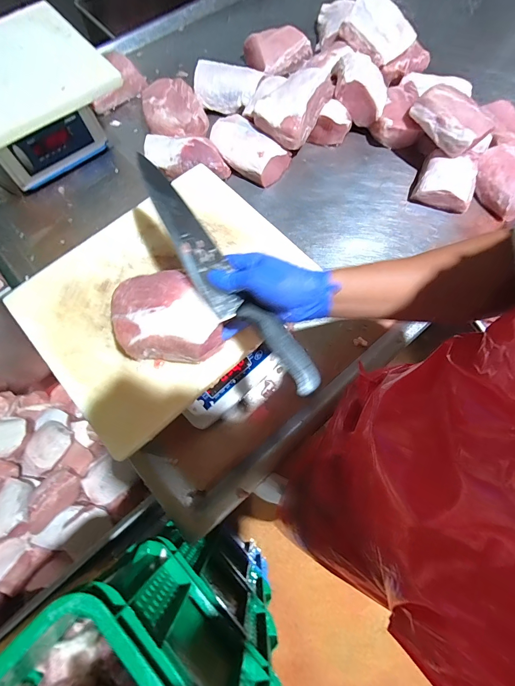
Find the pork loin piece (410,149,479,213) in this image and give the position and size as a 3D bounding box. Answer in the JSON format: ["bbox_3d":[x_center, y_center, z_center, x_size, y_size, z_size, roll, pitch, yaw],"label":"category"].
[{"bbox_3d":[0.421,-0.363,0.723,0.121,0.062,0.123,21,71,7],"label":"pork loin piece"}]

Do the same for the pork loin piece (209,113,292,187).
[{"bbox_3d":[-0.022,-0.453,0.760,0.194,0.054,0.111,36,73,12],"label":"pork loin piece"}]

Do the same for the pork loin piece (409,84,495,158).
[{"bbox_3d":[0.426,-0.487,0.699,0.128,0.049,0.159,-29,72,-10],"label":"pork loin piece"}]

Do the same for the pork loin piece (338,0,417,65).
[{"bbox_3d":[0.305,-0.781,0.816,0.160,0.060,0.118,40,103,-2],"label":"pork loin piece"}]

